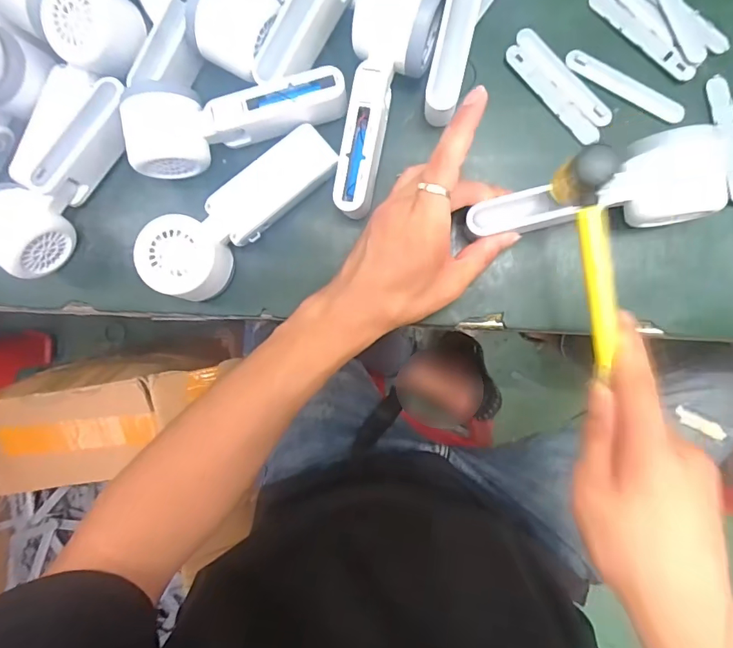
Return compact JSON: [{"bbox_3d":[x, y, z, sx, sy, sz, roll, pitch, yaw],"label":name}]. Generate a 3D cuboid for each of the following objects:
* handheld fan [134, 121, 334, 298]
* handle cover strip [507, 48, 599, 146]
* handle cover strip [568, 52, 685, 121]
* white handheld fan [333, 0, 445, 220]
[{"bbox_3d":[-0.095,-0.082,0.352,0.166,0.045,0.064,-43,87,-9],"label":"handheld fan"},{"bbox_3d":[0.139,-0.171,0.341,0.015,0.005,0.092,-43,87,5],"label":"handle cover strip"},{"bbox_3d":[0.193,-0.178,0.338,0.093,0.004,0.017,32,94,4],"label":"handle cover strip"},{"bbox_3d":[0.005,-0.158,0.326,0.061,0.042,0.163,15,92,5],"label":"white handheld fan"}]

